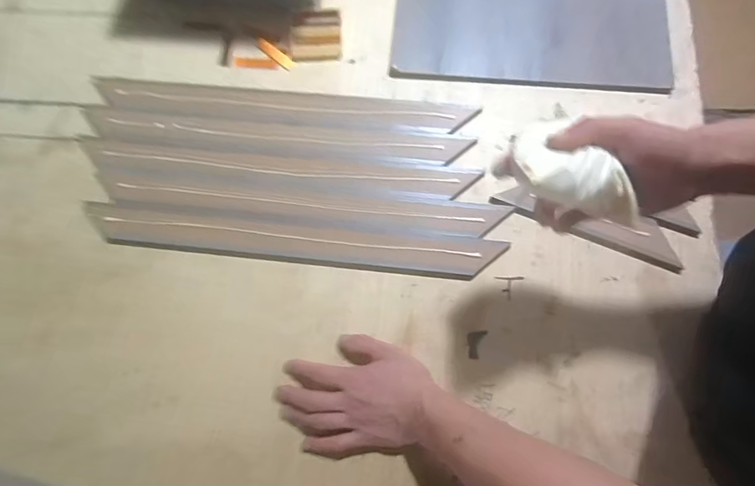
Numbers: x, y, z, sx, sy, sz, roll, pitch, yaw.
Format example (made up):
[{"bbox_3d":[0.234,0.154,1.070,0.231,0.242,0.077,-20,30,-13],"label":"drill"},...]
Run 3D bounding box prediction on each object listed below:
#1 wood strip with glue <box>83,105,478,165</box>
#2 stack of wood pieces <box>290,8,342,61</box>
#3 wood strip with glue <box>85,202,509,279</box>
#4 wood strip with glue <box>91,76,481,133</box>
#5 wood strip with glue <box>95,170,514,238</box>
[{"bbox_3d":[-0.134,-0.138,0.560,0.486,0.009,0.045,6,74,4],"label":"wood strip with glue"},{"bbox_3d":[-0.085,-0.285,0.600,0.068,0.022,0.066,-1,74,2],"label":"stack of wood pieces"},{"bbox_3d":[-0.105,-0.004,0.523,0.481,0.008,0.050,6,74,4],"label":"wood strip with glue"},{"bbox_3d":[-0.128,-0.187,0.574,0.488,0.010,0.056,5,74,4],"label":"wood strip with glue"},{"bbox_3d":[-0.099,-0.048,0.535,0.488,0.006,0.042,6,74,4],"label":"wood strip with glue"}]

